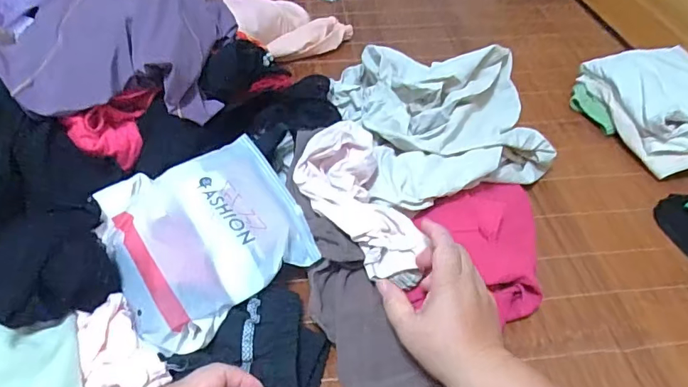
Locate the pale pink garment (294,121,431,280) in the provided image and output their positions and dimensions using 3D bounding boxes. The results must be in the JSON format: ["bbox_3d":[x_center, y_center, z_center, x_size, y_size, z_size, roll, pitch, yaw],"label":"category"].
[{"bbox_3d":[0.016,0.004,0.493,0.091,0.050,0.175,-20,61,-21],"label":"pale pink garment"}]

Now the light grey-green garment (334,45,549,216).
[{"bbox_3d":[0.122,-0.109,0.635,0.247,0.143,0.310,-11,46,-13],"label":"light grey-green garment"}]

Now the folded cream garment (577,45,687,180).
[{"bbox_3d":[0.481,-0.134,0.708,0.169,0.095,0.244,-4,44,-5],"label":"folded cream garment"}]

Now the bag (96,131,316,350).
[{"bbox_3d":[-0.143,0.028,0.492,0.187,0.040,0.203,-23,49,-23],"label":"bag"}]

